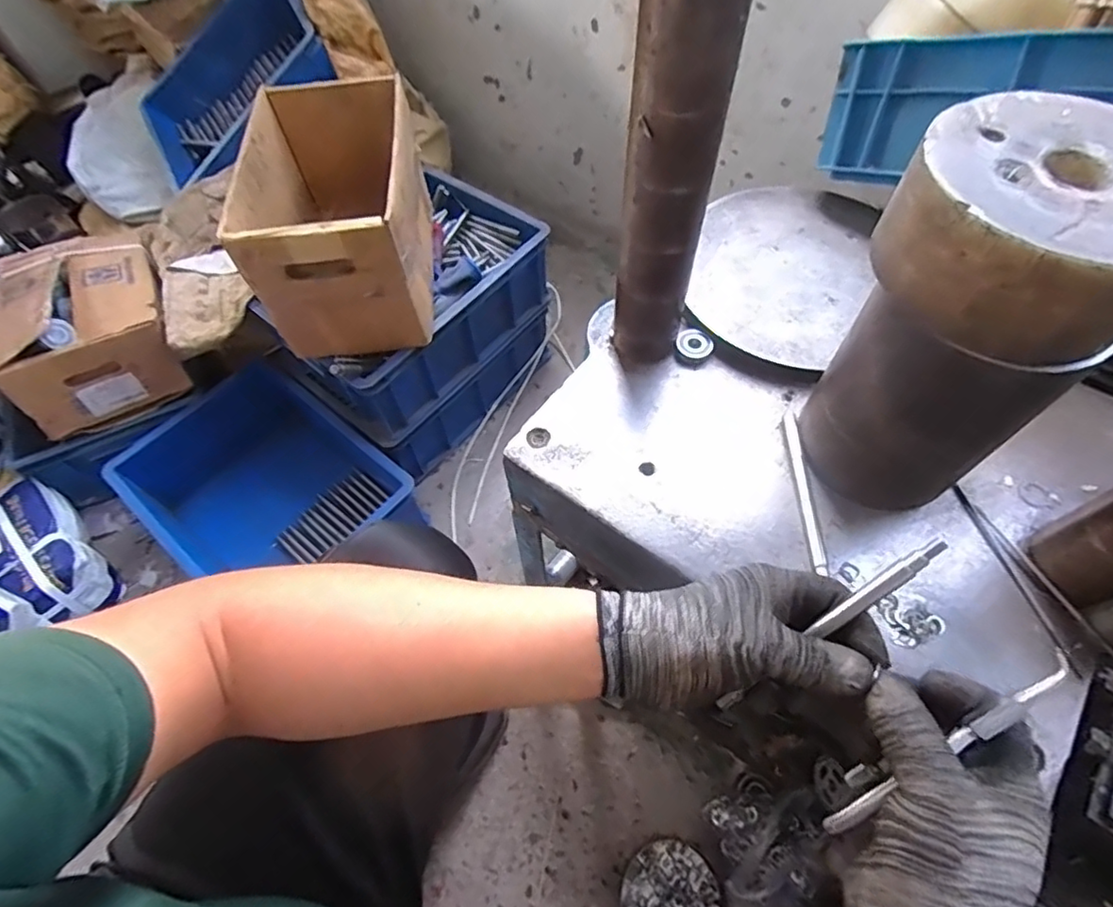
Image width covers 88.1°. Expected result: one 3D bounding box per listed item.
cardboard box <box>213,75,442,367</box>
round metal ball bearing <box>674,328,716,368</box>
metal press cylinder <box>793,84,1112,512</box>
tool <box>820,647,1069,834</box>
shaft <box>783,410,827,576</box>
[{"bbox_3d":[-0.283,-0.324,0.782,0.199,0.191,0.328,-7,59,-2],"label":"cardboard box"},{"bbox_3d":[0.134,-0.103,0.563,0.036,0.017,0.034,-36,64,-18],"label":"round metal ball bearing"},{"bbox_3d":[0.273,-0.079,0.405,0.142,0.254,0.141,36,67,21],"label":"metal press cylinder"},{"bbox_3d":[0.196,0.148,0.289,0.146,0.011,0.011,-38,63,7],"label":"tool"},{"bbox_3d":[0.210,0.030,0.487,0.012,0.009,0.151,1,59,3],"label":"shaft"}]

